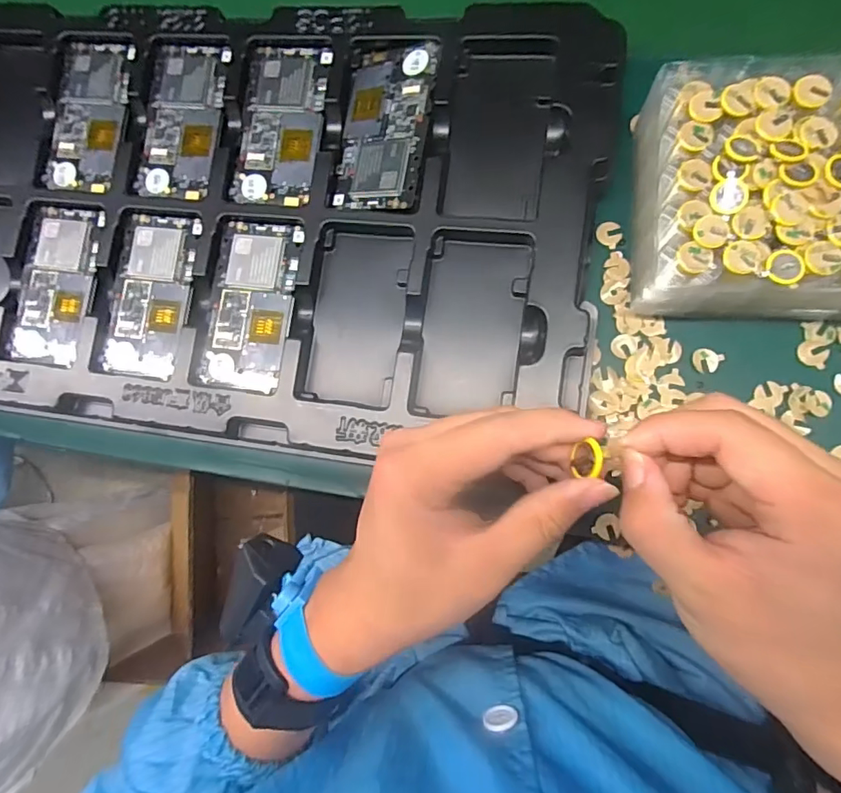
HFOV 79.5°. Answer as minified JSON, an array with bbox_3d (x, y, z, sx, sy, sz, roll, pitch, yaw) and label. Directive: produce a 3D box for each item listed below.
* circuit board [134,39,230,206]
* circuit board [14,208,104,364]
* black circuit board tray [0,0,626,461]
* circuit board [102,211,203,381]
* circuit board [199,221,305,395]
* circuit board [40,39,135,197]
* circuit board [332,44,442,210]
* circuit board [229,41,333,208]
[{"bbox_3d":[-0.188,-0.219,0.401,0.063,0.007,0.122,9,85,12],"label":"circuit board"},{"bbox_3d":[-0.291,-0.089,0.406,0.065,0.009,0.127,6,84,12],"label":"circuit board"},{"bbox_3d":[-0.149,-0.134,0.390,0.562,0.061,0.330,6,84,12],"label":"black circuit board tray"},{"bbox_3d":[-0.207,-0.079,0.392,0.061,0.007,0.127,7,84,12],"label":"circuit board"},{"bbox_3d":[-0.125,-0.068,0.376,0.062,0.005,0.125,8,84,12],"label":"circuit board"},{"bbox_3d":[-0.272,-0.230,0.415,0.062,0.006,0.125,8,88,6],"label":"circuit board"},{"bbox_3d":[-0.026,-0.199,0.372,0.068,0.004,0.125,8,85,20],"label":"circuit board"},{"bbox_3d":[-0.107,-0.210,0.389,0.065,0.009,0.125,7,84,12],"label":"circuit board"}]

